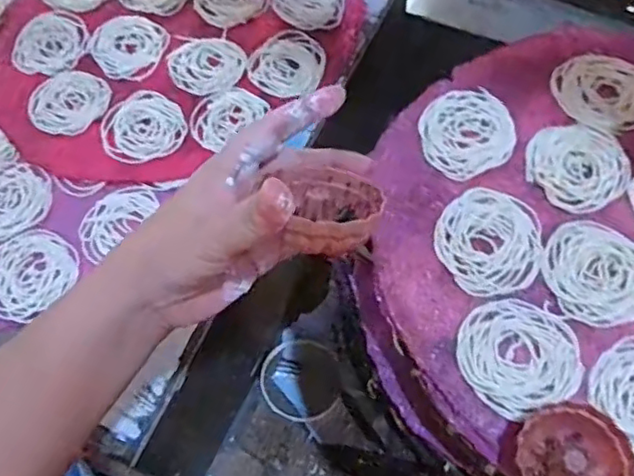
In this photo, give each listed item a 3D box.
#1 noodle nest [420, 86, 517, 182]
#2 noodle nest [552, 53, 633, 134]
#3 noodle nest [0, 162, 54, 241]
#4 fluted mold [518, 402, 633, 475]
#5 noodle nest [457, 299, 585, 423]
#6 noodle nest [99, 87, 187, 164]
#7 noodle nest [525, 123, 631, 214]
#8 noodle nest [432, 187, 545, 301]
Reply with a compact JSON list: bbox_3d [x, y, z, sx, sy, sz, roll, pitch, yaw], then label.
[{"bbox_3d":[0.105,-0.076,0.437,0.066,0.004,0.069,0,64,1],"label":"noodle nest"},{"bbox_3d":[0.208,-0.108,0.453,0.064,0.004,0.069,0,64,1],"label":"noodle nest"},{"bbox_3d":[-0.253,-0.032,0.515,0.066,0.004,0.070,0,64,1],"label":"noodle nest"},{"bbox_3d":[0.139,0.121,0.336,0.056,0.018,0.060,0,64,1],"label":"fluted mold"},{"bbox_3d":[0.119,0.068,0.371,0.066,0.004,0.066,0,64,1],"label":"noodle nest"},{"bbox_3d":[-0.151,-0.097,0.537,0.069,0.005,0.070,-18,65,-8],"label":"noodle nest"},{"bbox_3d":[0.178,-0.051,0.426,0.067,0.004,0.065,0,64,1],"label":"noodle nest"},{"bbox_3d":[0.111,0.002,0.402,0.065,0.005,0.072,17,65,9],"label":"noodle nest"}]

